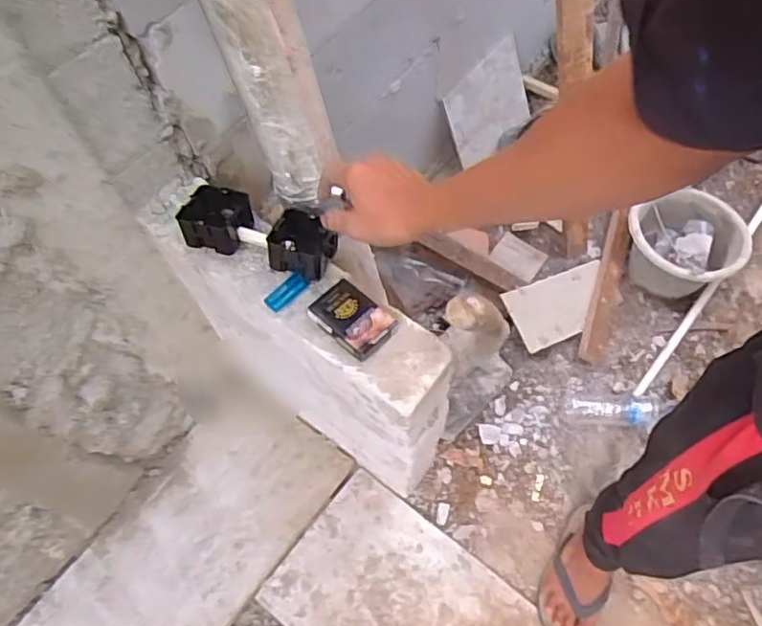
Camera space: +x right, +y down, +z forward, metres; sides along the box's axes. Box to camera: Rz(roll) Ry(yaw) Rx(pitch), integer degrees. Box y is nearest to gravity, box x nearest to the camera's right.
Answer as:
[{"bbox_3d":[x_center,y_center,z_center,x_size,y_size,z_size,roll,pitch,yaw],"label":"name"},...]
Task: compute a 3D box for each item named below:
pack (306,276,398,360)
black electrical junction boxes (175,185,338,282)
[{"bbox_3d":[-0.033,0.005,0.718,0.090,0.024,0.065,38,70,18],"label":"pack"},{"bbox_3d":[-0.150,-0.098,0.760,0.184,0.056,0.086,12,65,7],"label":"black electrical junction boxes"}]

